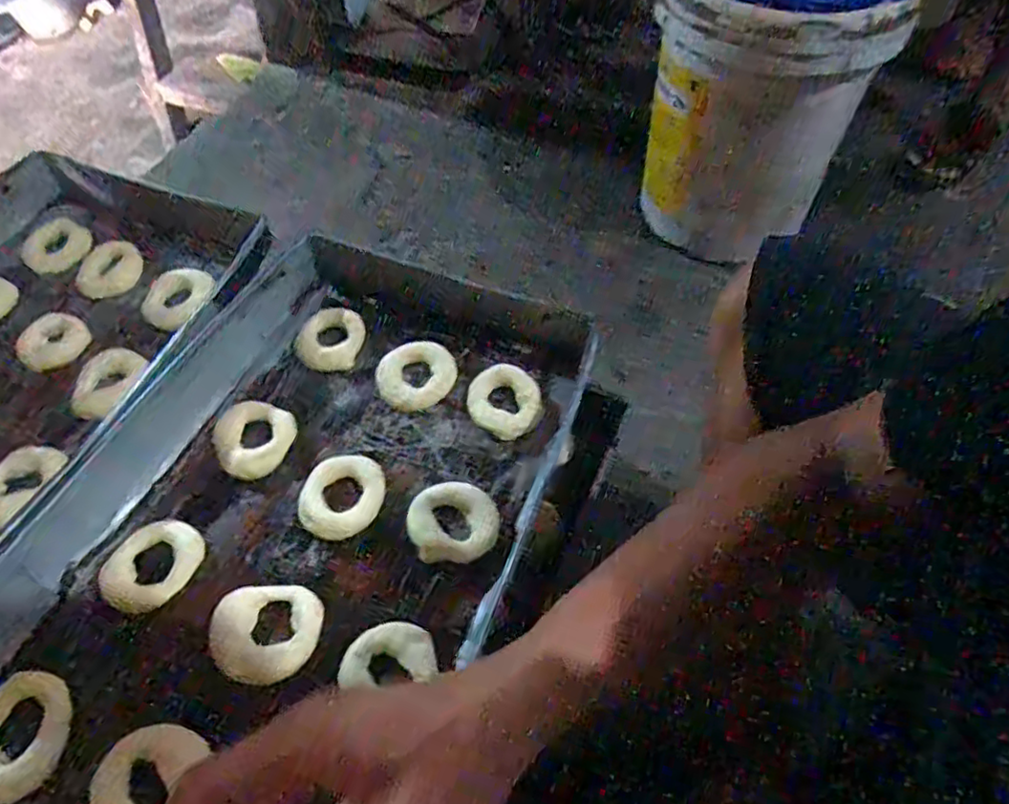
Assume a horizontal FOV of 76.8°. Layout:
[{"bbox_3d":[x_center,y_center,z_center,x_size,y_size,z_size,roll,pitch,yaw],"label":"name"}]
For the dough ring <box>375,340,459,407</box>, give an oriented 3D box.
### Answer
[{"bbox_3d":[-0.093,-0.030,0.670,0.080,0.020,0.076,-1,54,1],"label":"dough ring"}]

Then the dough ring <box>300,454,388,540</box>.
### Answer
[{"bbox_3d":[-0.148,0.086,0.582,0.071,0.020,0.081,19,56,15],"label":"dough ring"}]

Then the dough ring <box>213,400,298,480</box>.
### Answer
[{"bbox_3d":[-0.244,0.037,0.619,0.077,0.021,0.077,-1,54,1],"label":"dough ring"}]

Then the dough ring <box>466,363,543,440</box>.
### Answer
[{"bbox_3d":[-0.001,-0.002,0.648,0.080,0.016,0.071,26,58,19],"label":"dough ring"}]

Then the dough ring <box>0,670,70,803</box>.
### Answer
[{"bbox_3d":[-0.356,0.242,0.467,0.060,0.013,0.085,-9,54,-6],"label":"dough ring"}]

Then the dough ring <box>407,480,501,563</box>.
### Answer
[{"bbox_3d":[-0.045,0.106,0.569,0.078,0.018,0.071,-1,54,1],"label":"dough ring"}]

